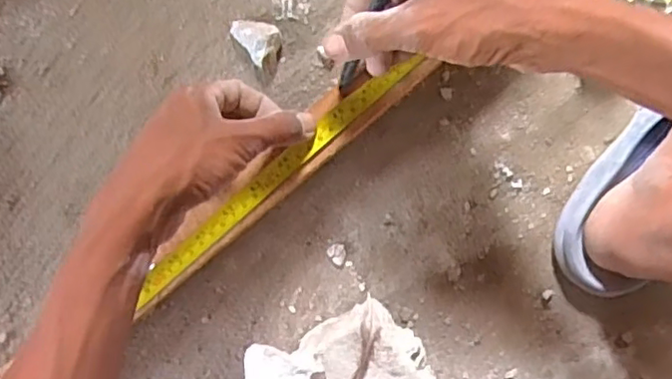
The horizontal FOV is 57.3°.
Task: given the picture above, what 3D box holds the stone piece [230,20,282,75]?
[{"bbox_3d":[-0.058,-0.115,0.472,0.029,0.018,0.044,-40,90,1],"label":"stone piece"}]

